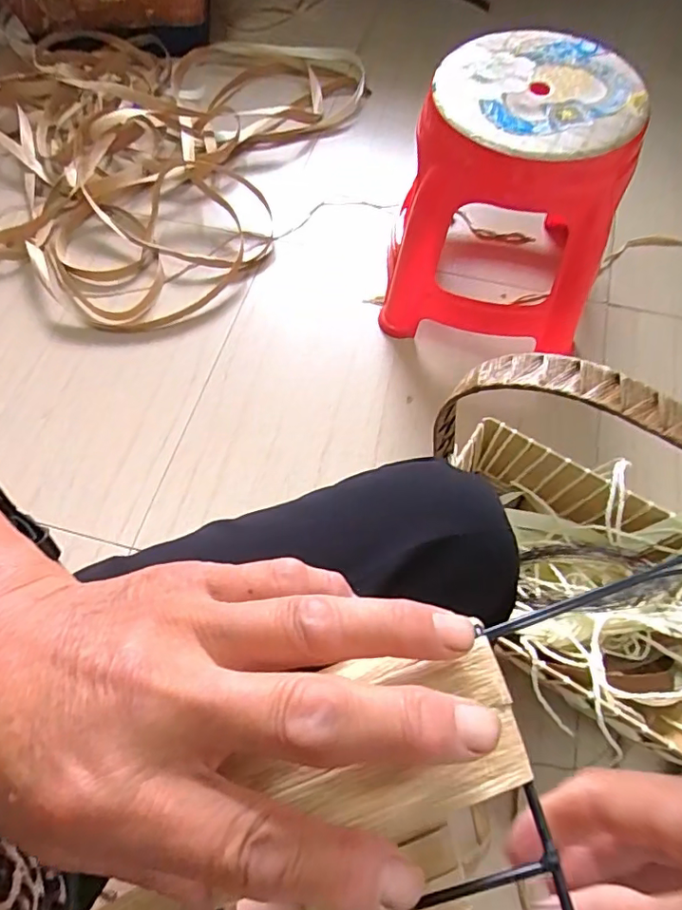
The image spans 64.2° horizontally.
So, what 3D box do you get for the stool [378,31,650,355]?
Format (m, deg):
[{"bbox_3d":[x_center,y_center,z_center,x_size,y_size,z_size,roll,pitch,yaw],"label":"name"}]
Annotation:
[{"bbox_3d":[0.231,-0.367,0.813,0.295,0.334,0.304,9,69,9],"label":"stool"}]

